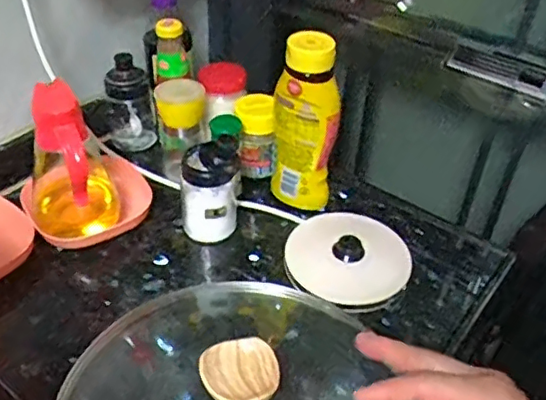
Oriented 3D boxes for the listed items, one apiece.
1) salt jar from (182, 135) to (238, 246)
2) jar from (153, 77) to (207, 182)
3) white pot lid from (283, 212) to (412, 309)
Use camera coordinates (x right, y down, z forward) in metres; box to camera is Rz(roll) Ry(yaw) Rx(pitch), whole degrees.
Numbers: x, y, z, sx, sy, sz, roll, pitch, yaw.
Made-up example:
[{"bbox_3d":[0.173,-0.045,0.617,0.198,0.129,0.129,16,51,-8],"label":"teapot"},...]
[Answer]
[{"bbox_3d":[-0.072,-0.017,0.679,0.062,0.123,0.058,2,40,-1],"label":"salt jar"},{"bbox_3d":[-0.116,-0.093,0.764,0.060,0.125,0.056,2,40,-1],"label":"jar"},{"bbox_3d":[0.084,0.064,0.680,0.137,0.035,0.123,7,41,5],"label":"white pot lid"}]

